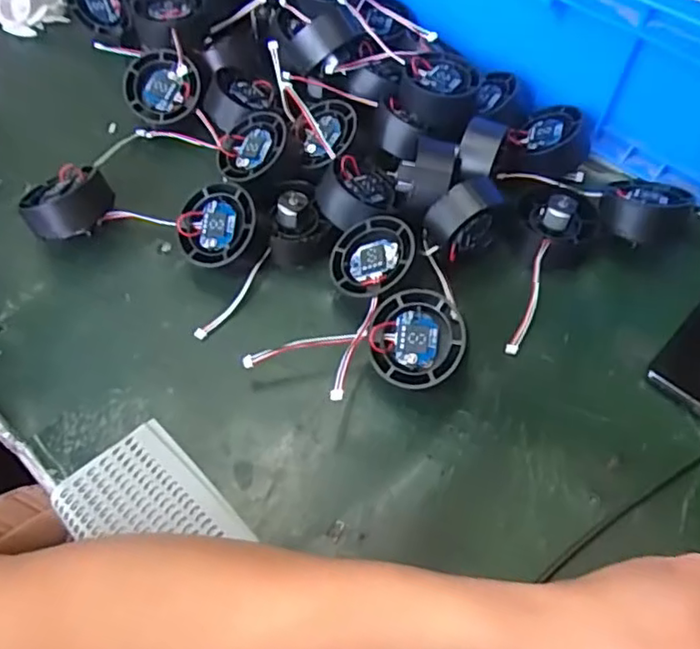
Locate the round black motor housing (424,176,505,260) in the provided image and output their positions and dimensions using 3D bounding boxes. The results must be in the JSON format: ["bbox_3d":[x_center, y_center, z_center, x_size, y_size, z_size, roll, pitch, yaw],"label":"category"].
[{"bbox_3d":[0.068,-0.060,0.386,0.050,0.050,0.026,-25,62,-15],"label":"round black motor housing"}]

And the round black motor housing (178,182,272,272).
[{"bbox_3d":[-0.077,-0.057,0.388,0.052,0.027,0.051,34,90,19],"label":"round black motor housing"}]

